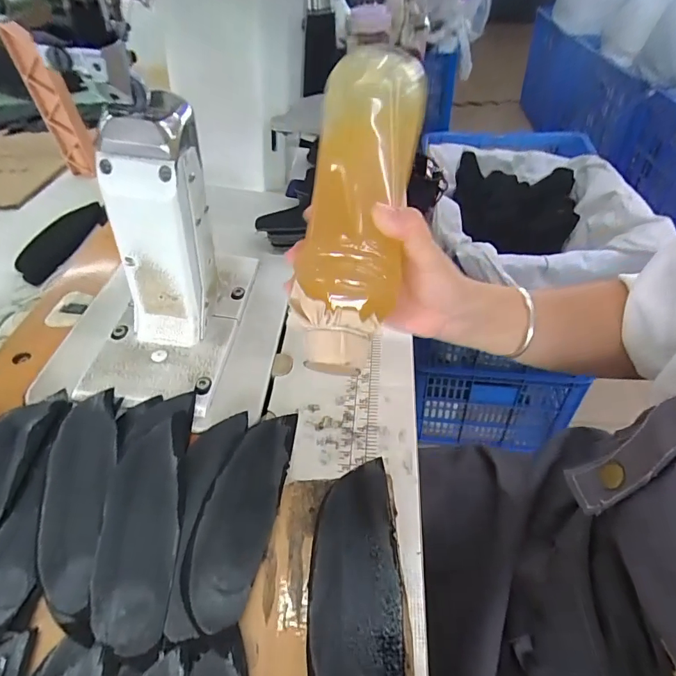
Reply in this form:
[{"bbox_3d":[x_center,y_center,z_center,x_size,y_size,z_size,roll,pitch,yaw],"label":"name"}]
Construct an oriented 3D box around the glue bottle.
[{"bbox_3d":[0.013,-0.087,0.283,0.063,0.049,0.220,7,74,11],"label":"glue bottle"}]

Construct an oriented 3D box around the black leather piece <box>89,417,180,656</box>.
[{"bbox_3d":[-0.122,0.113,0.269,0.045,0.007,0.132,-7,45,-3],"label":"black leather piece"}]

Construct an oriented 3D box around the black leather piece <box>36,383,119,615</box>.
[{"bbox_3d":[-0.169,0.096,0.280,0.040,0.016,0.138,-11,45,-7],"label":"black leather piece"}]

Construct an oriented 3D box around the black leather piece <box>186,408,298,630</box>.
[{"bbox_3d":[-0.060,0.105,0.279,0.043,0.006,0.137,8,41,4],"label":"black leather piece"}]

